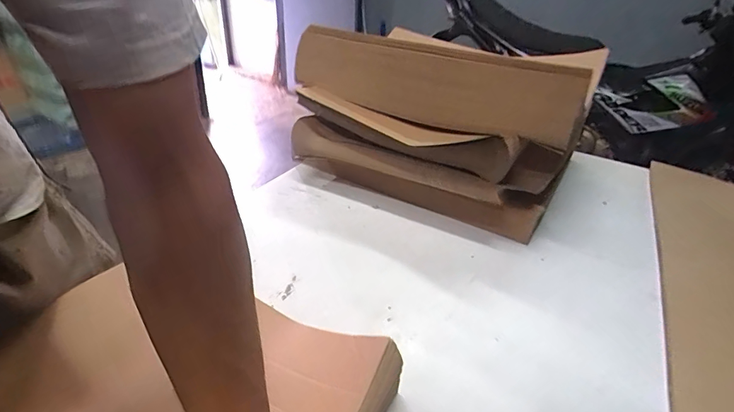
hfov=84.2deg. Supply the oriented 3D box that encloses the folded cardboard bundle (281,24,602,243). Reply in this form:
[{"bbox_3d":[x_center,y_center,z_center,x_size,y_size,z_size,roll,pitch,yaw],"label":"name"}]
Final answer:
[{"bbox_3d":[0.074,-0.135,0.734,0.520,0.310,0.139,21,37,26],"label":"folded cardboard bundle"}]

